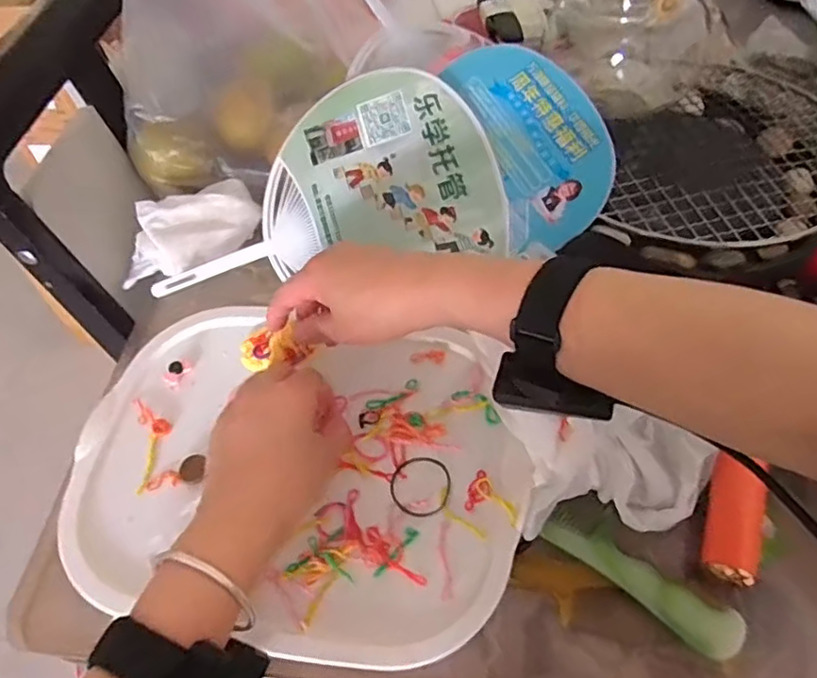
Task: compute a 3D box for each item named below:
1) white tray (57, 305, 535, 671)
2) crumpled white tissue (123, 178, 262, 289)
[{"bbox_3d":[-0.077,0.084,0.417,0.306,0.024,0.221,10,56,8],"label":"white tray"},{"bbox_3d":[-0.203,-0.095,0.558,0.137,0.052,0.069,-26,59,-15],"label":"crumpled white tissue"}]

